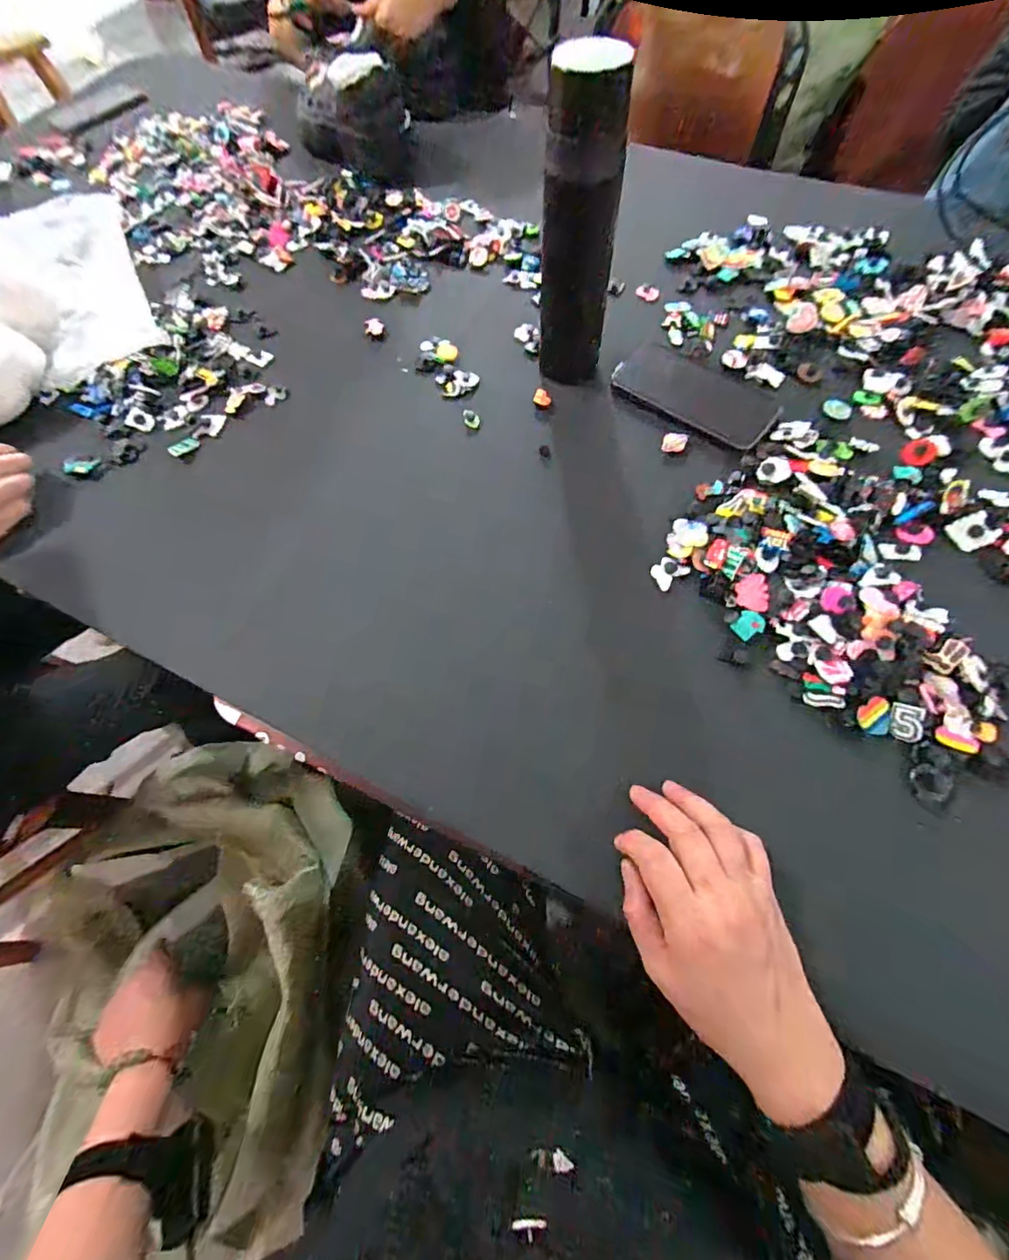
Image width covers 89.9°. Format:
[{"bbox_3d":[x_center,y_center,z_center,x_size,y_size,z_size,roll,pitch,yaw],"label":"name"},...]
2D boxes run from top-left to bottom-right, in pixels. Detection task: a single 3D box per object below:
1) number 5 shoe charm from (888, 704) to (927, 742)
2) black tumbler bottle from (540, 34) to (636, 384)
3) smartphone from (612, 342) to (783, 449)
[{"bbox_3d":[0.289,0.067,0.363,0.019,0.007,0.027,9,98,44],"label":"number 5 shoe charm"},{"bbox_3d":[0.064,-0.323,0.437,0.061,0.234,0.060,3,64,3],"label":"black tumbler bottle"},{"bbox_3d":[0.196,-0.246,0.518,0.161,0.008,0.086,33,72,15],"label":"smartphone"}]

